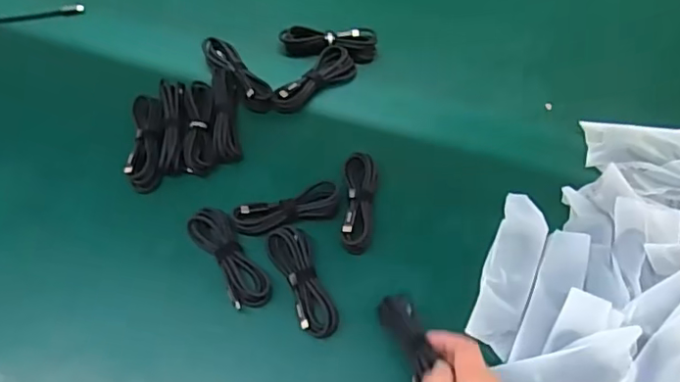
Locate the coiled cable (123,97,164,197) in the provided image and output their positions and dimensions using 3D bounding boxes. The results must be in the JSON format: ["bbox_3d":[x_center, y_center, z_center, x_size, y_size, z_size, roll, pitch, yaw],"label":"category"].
[{"bbox_3d":[-0.205,-0.051,0.601,0.034,0.024,0.106,-4,64,-5],"label":"coiled cable"}]

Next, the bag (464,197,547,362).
[{"bbox_3d":[0.163,0.076,0.540,0.046,0.014,0.155,25,64,1],"label":"bag"}]

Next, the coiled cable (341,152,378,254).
[{"bbox_3d":[0.020,0.007,0.573,0.032,0.019,0.112,3,60,0],"label":"coiled cable"}]

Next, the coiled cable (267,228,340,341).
[{"bbox_3d":[-0.035,0.085,0.537,0.037,0.011,0.111,-20,63,-13],"label":"coiled cable"}]

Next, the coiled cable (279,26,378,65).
[{"bbox_3d":[-0.013,-0.175,0.676,0.114,0.024,0.033,4,60,1],"label":"coiled cable"}]

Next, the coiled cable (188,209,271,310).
[{"bbox_3d":[-0.107,0.064,0.546,0.039,0.021,0.109,-30,66,-17],"label":"coiled cable"}]

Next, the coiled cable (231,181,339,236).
[{"bbox_3d":[-0.052,0.020,0.567,0.108,0.016,0.033,-17,62,-11],"label":"coiled cable"}]

